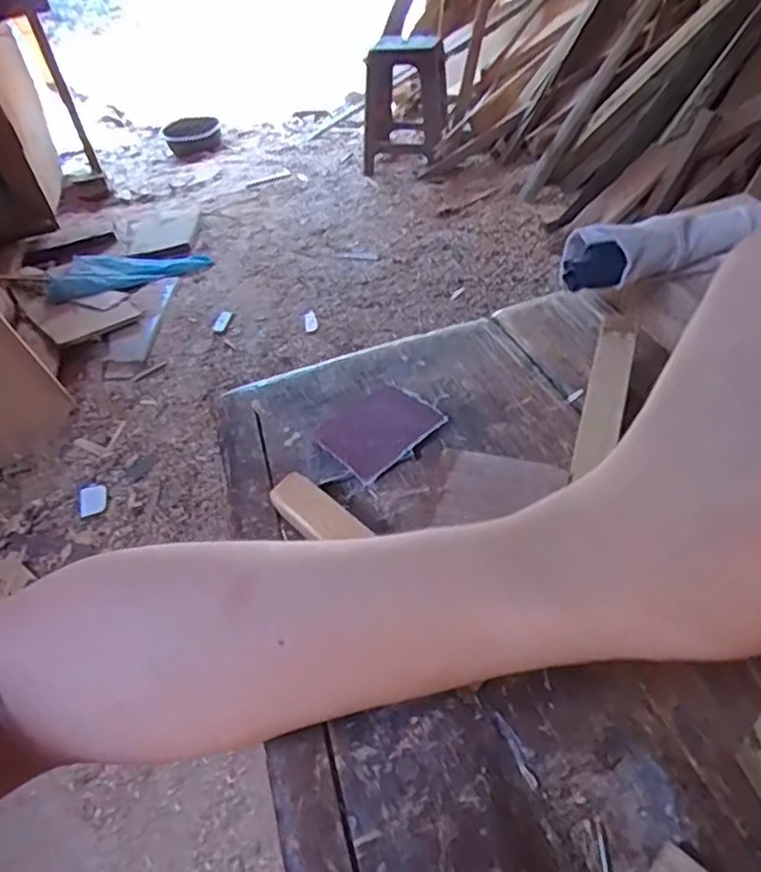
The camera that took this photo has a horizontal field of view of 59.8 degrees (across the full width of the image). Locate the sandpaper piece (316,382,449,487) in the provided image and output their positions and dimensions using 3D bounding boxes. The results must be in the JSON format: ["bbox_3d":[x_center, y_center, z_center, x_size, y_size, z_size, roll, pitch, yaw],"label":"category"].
[{"bbox_3d":[-0.001,-0.004,0.347,0.057,0.005,0.051,-33,41,-21],"label":"sandpaper piece"}]

